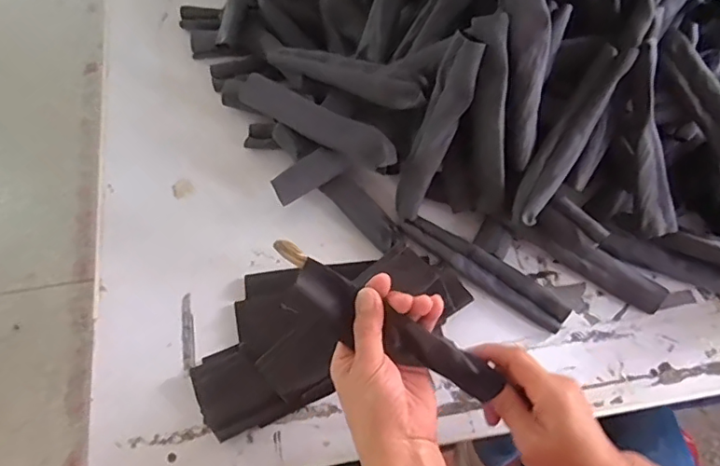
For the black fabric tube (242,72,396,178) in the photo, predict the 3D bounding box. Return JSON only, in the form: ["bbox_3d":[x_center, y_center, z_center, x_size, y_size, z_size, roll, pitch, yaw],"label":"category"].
[{"bbox_3d":[-0.043,-0.111,0.546,0.175,0.029,0.037,24,67,11],"label":"black fabric tube"}]

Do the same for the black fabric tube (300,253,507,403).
[{"bbox_3d":[0.027,0.080,0.417,0.173,0.030,0.032,31,66,-3],"label":"black fabric tube"}]

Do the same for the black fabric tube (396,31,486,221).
[{"bbox_3d":[0.073,-0.098,0.524,0.036,0.180,0.018,26,31,11],"label":"black fabric tube"}]

